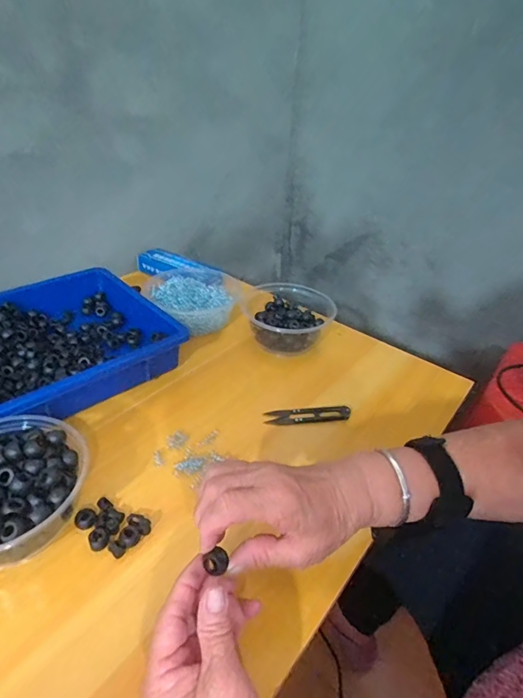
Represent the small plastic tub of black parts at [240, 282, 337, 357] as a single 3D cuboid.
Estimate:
[{"bbox_3d":[0.036,-0.045,0.611,0.130,0.057,0.131,3,35,-2],"label":"small plastic tub of black parts"}]

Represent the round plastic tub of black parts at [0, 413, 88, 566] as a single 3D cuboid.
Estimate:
[{"bbox_3d":[-0.217,0.122,0.352,0.126,0.063,0.127,3,35,-2],"label":"round plastic tub of black parts"}]

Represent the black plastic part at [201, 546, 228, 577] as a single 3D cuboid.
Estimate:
[{"bbox_3d":[-0.030,0.142,0.283,0.015,0.010,0.016,7,35,4],"label":"black plastic part"}]

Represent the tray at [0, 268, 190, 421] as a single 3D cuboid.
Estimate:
[{"bbox_3d":[-0.298,0.014,0.499,0.359,0.058,0.247,-27,46,-37],"label":"tray"}]

